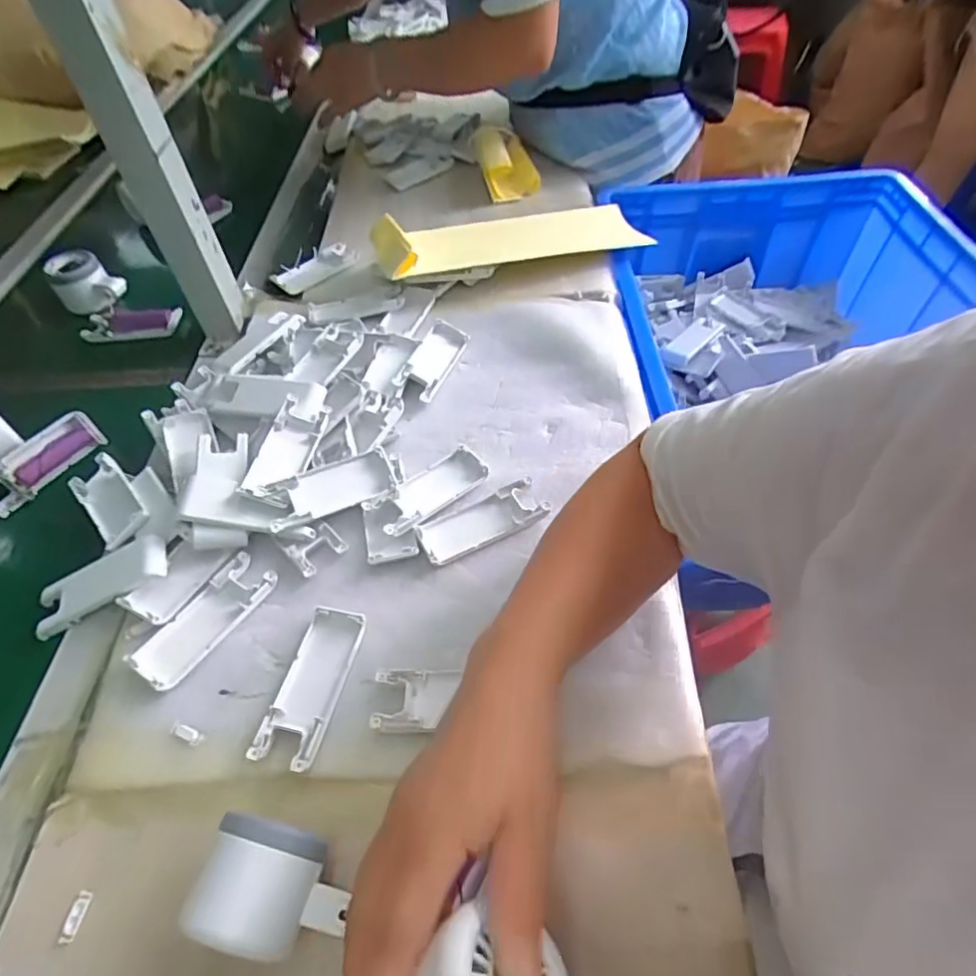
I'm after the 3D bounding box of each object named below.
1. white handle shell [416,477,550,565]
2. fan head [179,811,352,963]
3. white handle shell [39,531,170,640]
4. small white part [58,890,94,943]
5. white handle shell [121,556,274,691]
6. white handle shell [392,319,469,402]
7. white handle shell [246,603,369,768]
[{"bbox_3d":[-0.004,0.026,0.461,0.101,0.008,0.041,-21,54,-13],"label":"white handle shell"},{"bbox_3d":[-0.105,0.207,0.295,0.074,0.057,0.057,10,53,11],"label":"fan head"},{"bbox_3d":[-0.286,0.072,0.432,0.099,0.012,0.041,-30,55,-4],"label":"white handle shell"},{"bbox_3d":[-0.226,0.236,0.320,0.008,0.004,0.023,5,52,7],"label":"small white part"},{"bbox_3d":[-0.202,0.093,0.416,0.041,0.014,0.102,28,59,23],"label":"white handle shell"},{"bbox_3d":[-0.055,-0.126,0.577,0.042,0.023,0.101,15,54,14],"label":"white handle shell"},{"bbox_3d":[-0.116,0.129,0.388,0.041,0.011,0.104,10,53,10],"label":"white handle shell"}]

